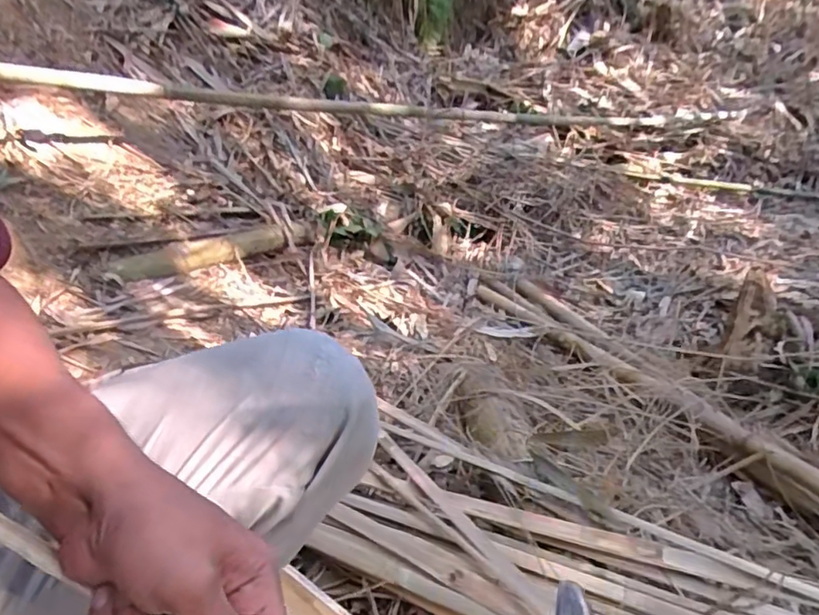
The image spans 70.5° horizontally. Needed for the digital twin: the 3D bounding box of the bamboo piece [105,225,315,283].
[{"bbox_3d":[-0.470,-0.145,1.434,0.066,0.067,0.519,23,34,34],"label":"bamboo piece"}]

